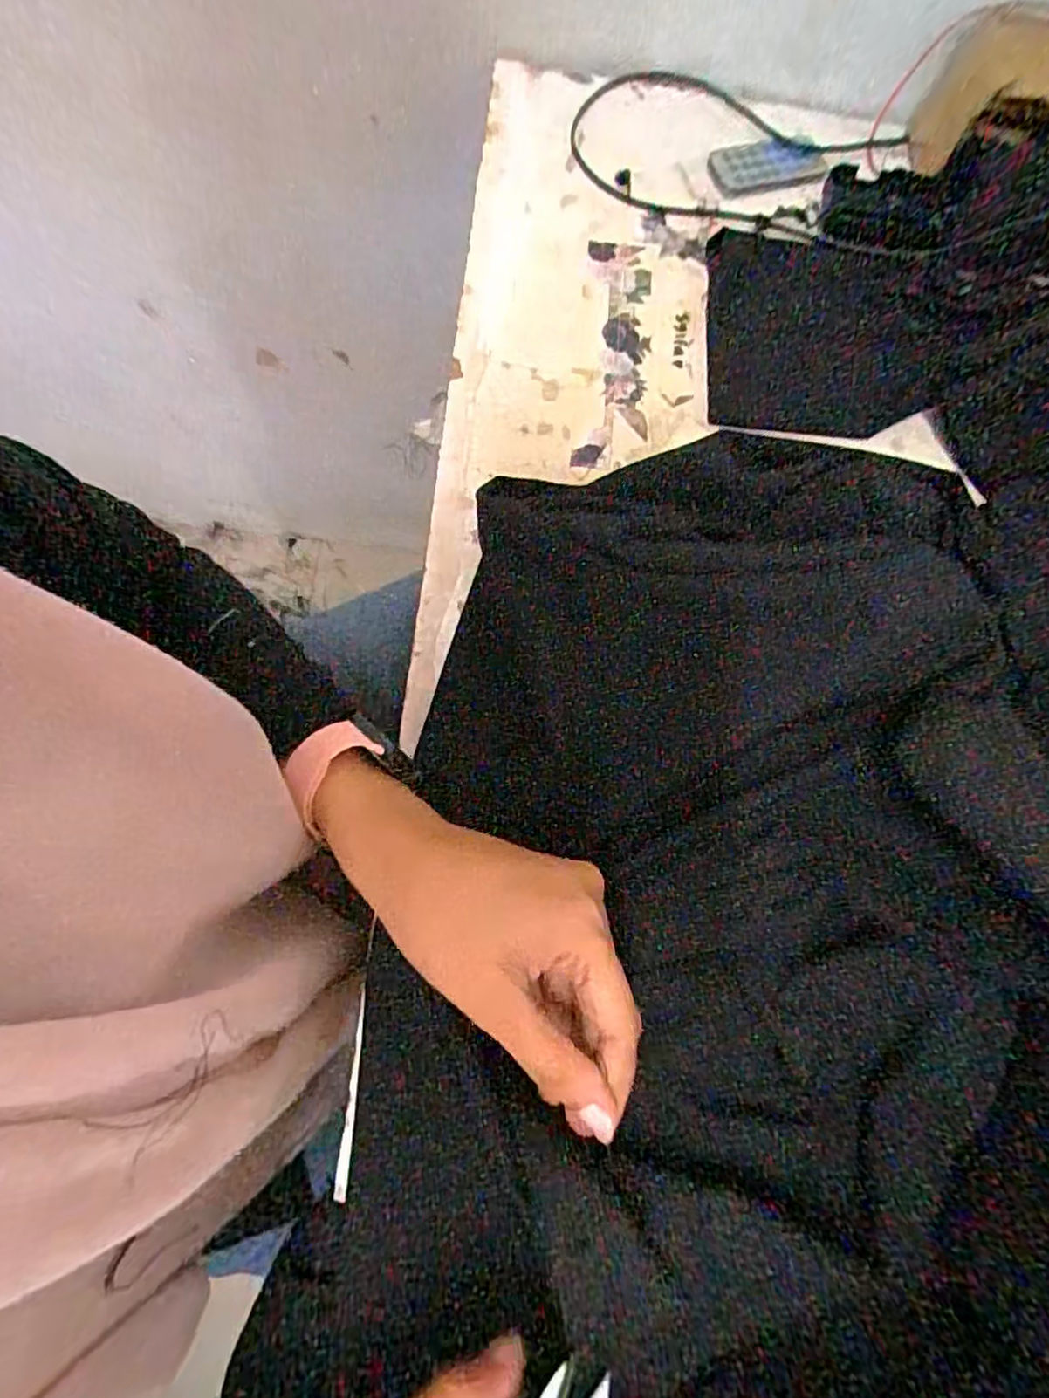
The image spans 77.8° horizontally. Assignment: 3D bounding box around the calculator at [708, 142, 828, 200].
[{"bbox_3d":[0.168,-0.372,0.453,0.077,0.005,0.040,-14,75,-8],"label":"calculator"}]

